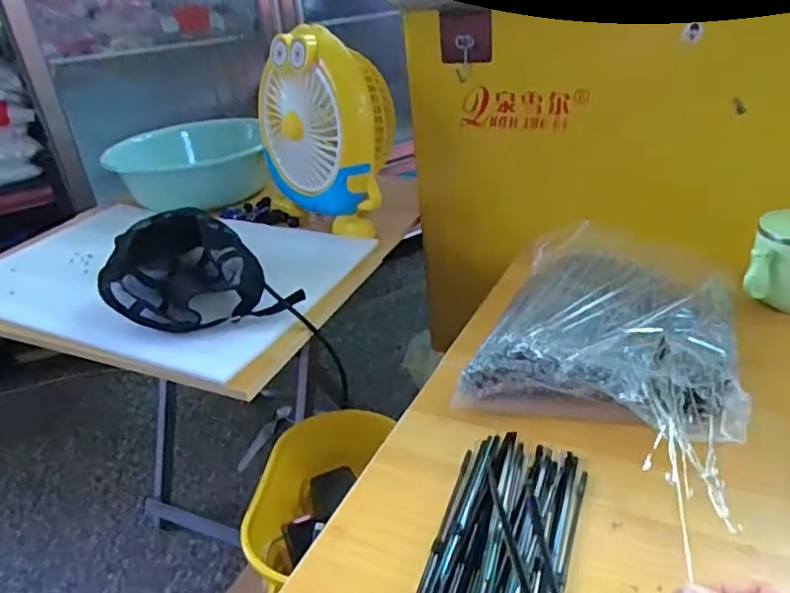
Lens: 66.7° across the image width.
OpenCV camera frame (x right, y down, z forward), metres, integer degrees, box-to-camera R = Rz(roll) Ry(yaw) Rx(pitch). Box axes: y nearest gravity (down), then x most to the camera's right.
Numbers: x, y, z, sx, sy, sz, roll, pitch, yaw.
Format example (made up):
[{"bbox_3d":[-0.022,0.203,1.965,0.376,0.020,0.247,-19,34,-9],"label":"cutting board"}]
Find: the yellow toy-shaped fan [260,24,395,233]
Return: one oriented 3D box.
[{"bbox_3d":[-0.090,-0.238,0.864,0.132,0.252,0.223,-25,35,-28],"label":"yellow toy-shaped fan"}]

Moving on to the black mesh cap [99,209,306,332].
[{"bbox_3d":[-0.244,-0.026,0.711,0.181,0.087,0.204,-24,34,-27],"label":"black mesh cap"}]

